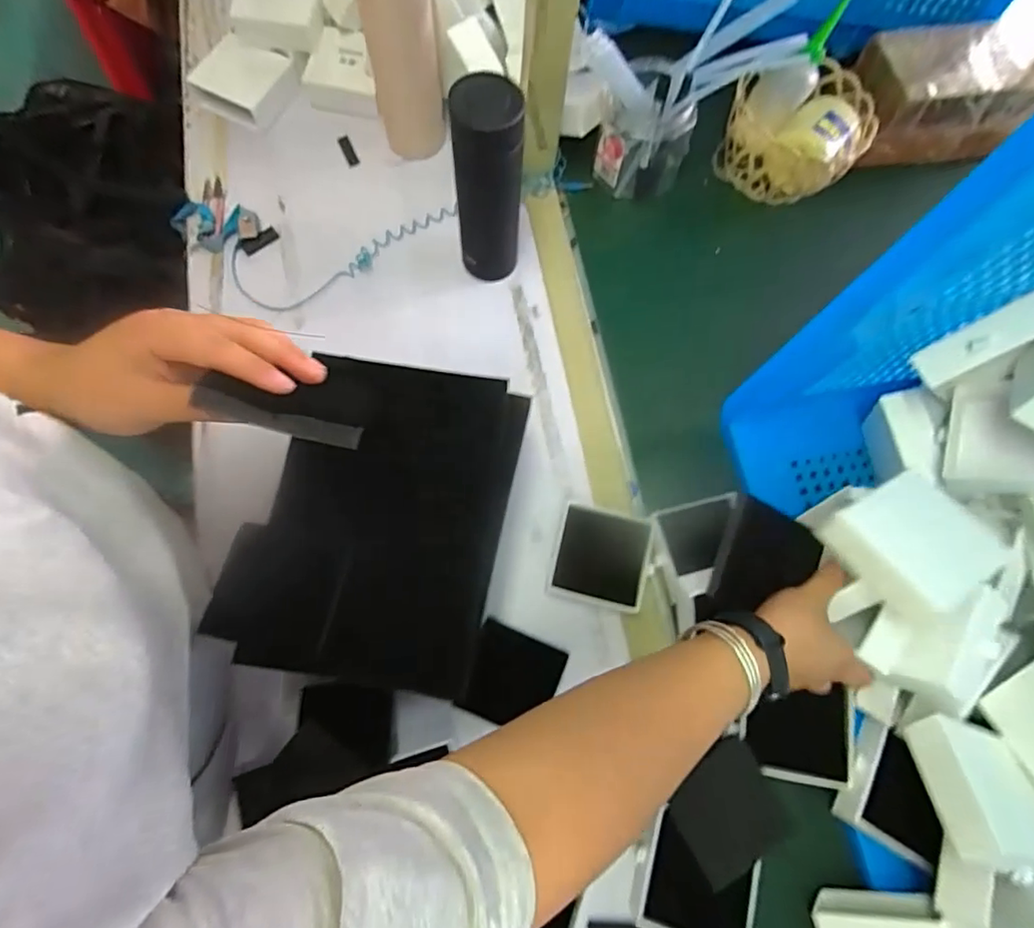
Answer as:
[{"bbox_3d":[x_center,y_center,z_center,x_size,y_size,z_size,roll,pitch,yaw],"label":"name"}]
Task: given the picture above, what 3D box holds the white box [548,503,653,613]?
[{"bbox_3d":[0.080,0.091,0.549,0.088,0.036,0.090,14,74,2],"label":"white box"}]

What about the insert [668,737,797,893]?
[{"bbox_3d":[0.177,0.290,0.478,0.093,0.004,0.080,-21,48,-17],"label":"insert"}]

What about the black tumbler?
[{"bbox_3d":[-0.029,-0.267,0.562,0.061,0.211,0.055,-7,74,-4],"label":"black tumbler"}]

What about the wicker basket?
[{"bbox_3d":[0.337,-0.383,0.682,0.151,0.087,0.128,-17,75,-7],"label":"wicker basket"}]

